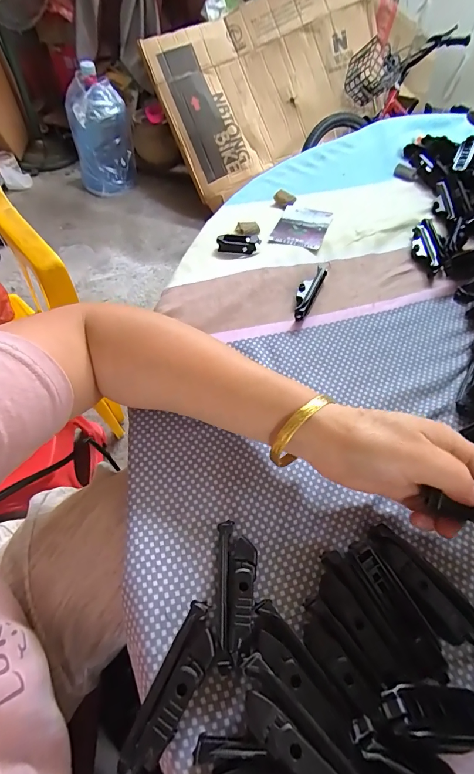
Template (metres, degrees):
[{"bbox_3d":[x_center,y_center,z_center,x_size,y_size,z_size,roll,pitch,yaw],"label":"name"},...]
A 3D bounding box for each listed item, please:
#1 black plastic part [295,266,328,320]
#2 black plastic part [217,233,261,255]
[{"bbox_3d":[0.074,-0.100,0.376,0.019,0.017,0.075,21,59,12],"label":"black plastic part"},{"bbox_3d":[0.002,-0.164,0.411,0.047,0.010,0.023,5,57,1],"label":"black plastic part"}]

